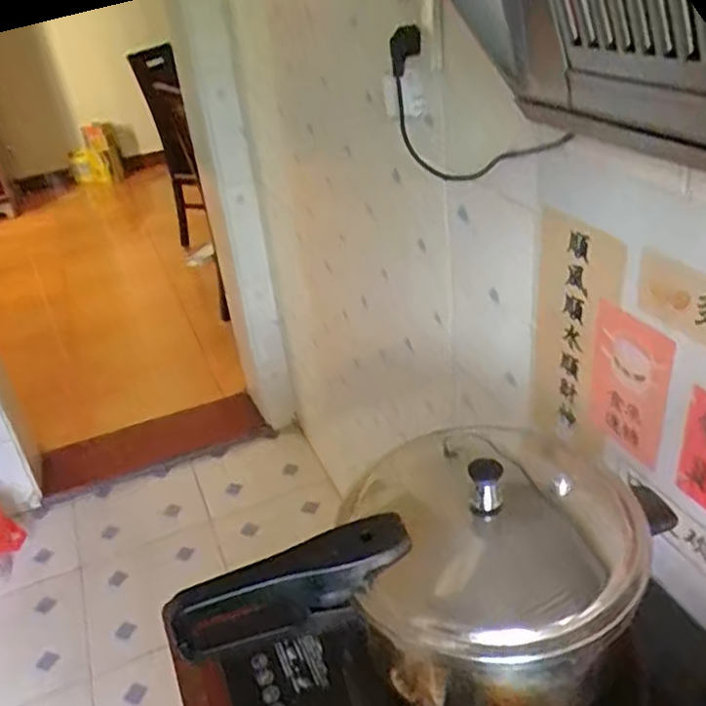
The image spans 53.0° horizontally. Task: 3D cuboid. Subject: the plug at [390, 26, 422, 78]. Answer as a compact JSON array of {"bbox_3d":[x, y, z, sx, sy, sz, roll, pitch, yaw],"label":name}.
[{"bbox_3d":[0.066,-0.373,0.875,0.036,0.057,0.029,-4,31,6],"label":"plug"}]

